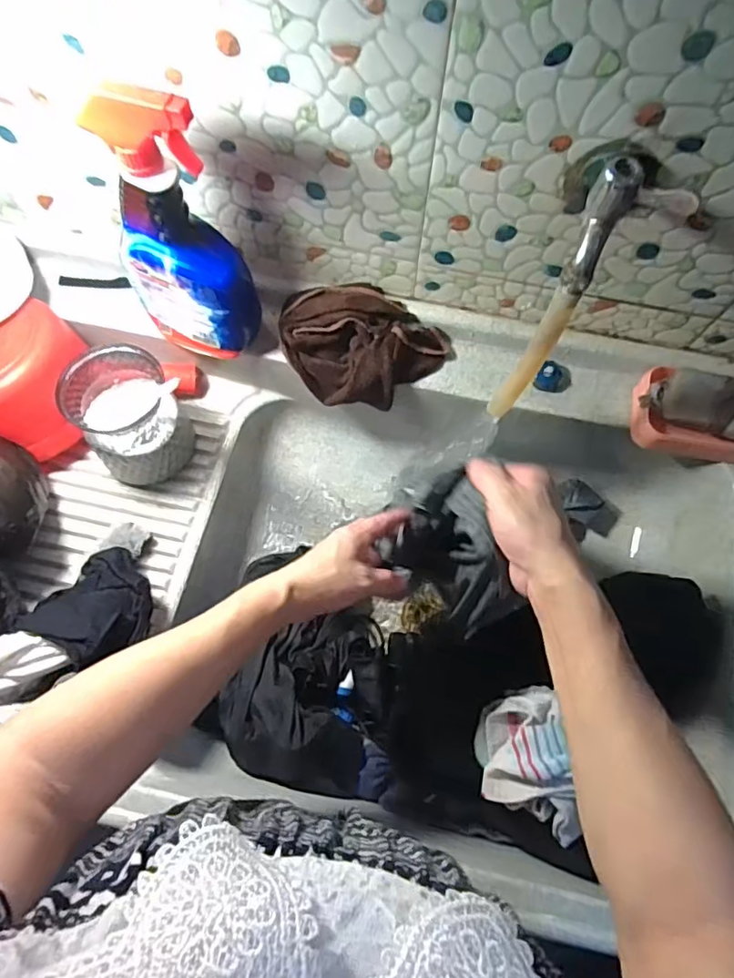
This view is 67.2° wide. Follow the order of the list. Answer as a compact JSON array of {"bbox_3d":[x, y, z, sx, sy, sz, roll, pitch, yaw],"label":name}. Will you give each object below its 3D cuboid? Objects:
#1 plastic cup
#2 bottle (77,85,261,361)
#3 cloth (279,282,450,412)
[{"bbox_3d":[-0.255,-0.079,0.605,0.099,0.121,0.114,-32,76,-10],"label":"plastic cup"},{"bbox_3d":[-0.174,-0.226,0.501,0.106,0.262,0.074,27,74,7],"label":"bottle"},{"bbox_3d":[-0.003,-0.162,0.619,0.176,0.083,0.111,13,73,3],"label":"cloth"}]

